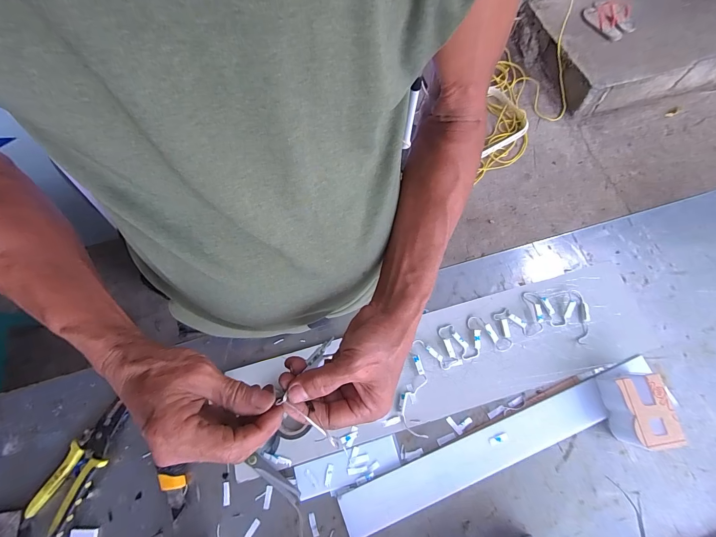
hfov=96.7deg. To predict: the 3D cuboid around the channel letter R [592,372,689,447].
[{"bbox_3d":[0.354,0.179,0.406,0.053,0.047,0.082,-6,68,-2],"label":"channel letter R"}]

